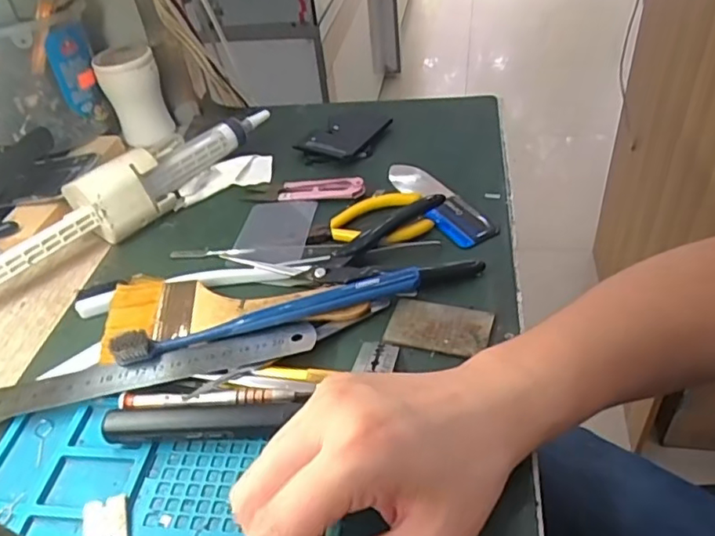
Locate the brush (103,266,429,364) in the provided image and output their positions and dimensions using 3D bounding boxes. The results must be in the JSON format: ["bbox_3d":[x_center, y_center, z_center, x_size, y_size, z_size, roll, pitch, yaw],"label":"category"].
[{"bbox_3d":[-0.053,0.026,0.350,0.183,0.018,0.020,-13,43,-8],"label":"brush"}]

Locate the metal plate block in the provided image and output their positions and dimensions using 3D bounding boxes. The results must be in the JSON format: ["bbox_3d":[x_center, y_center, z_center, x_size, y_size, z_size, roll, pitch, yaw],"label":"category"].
[{"bbox_3d":[0.048,0.034,0.345,0.059,0.004,0.036,11,45,17],"label":"metal plate block"}]

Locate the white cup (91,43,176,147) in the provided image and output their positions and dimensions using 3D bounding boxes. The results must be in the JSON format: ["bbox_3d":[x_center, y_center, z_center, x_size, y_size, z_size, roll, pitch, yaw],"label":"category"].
[{"bbox_3d":[-0.218,-0.170,0.564,0.051,0.082,0.062,-23,45,-18],"label":"white cup"}]

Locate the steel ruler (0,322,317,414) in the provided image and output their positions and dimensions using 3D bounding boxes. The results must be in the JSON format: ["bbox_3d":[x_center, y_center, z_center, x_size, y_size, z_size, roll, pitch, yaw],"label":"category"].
[{"bbox_3d":[-0.133,0.061,0.334,0.216,0.005,0.025,-11,43,-4],"label":"steel ruler"}]

